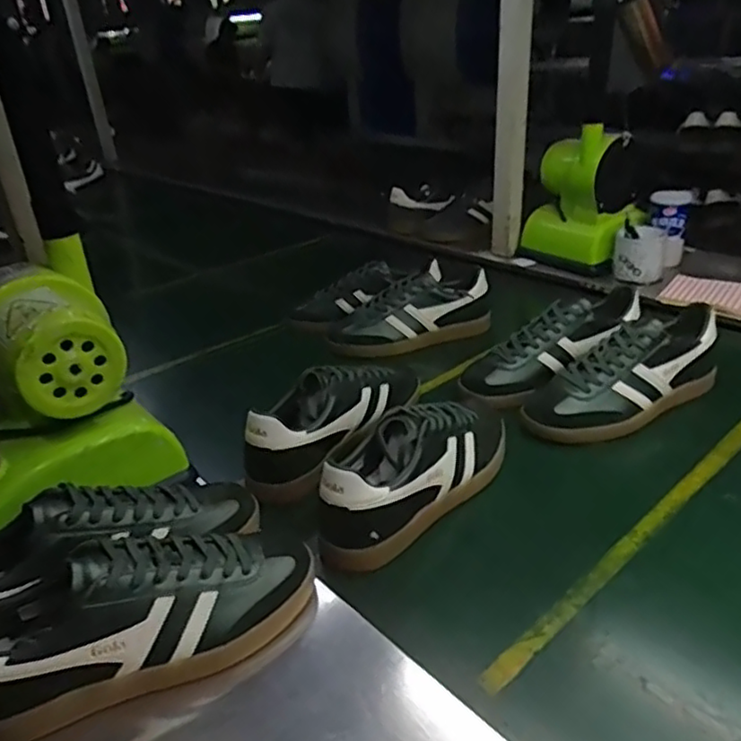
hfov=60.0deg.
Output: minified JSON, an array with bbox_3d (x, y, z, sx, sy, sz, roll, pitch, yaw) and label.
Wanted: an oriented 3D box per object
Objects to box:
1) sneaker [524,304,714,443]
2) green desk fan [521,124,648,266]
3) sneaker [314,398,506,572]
[{"bbox_3d":[0.319,0.001,0.792,0.285,0.096,0.094,-18,32,-25],"label":"sneaker"},{"bbox_3d":[0.378,-0.309,1.146,0.185,0.235,0.103,15,33,30],"label":"green desk fan"},{"bbox_3d":[0.046,0.093,0.650,0.081,0.099,0.258,23,38,39],"label":"sneaker"}]

